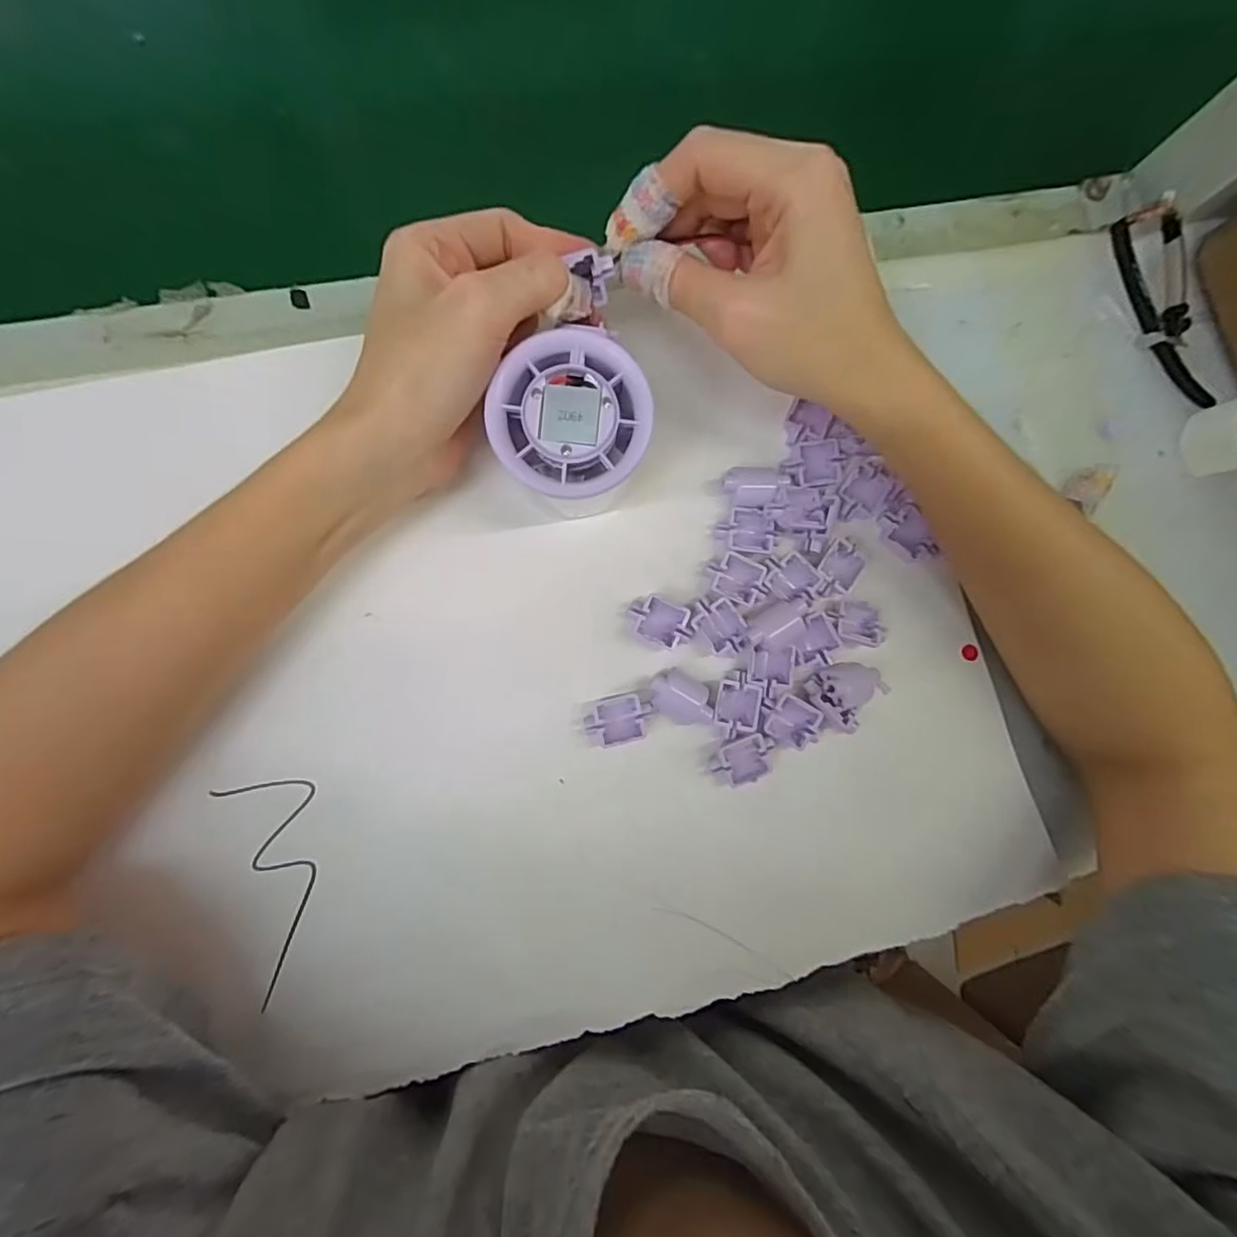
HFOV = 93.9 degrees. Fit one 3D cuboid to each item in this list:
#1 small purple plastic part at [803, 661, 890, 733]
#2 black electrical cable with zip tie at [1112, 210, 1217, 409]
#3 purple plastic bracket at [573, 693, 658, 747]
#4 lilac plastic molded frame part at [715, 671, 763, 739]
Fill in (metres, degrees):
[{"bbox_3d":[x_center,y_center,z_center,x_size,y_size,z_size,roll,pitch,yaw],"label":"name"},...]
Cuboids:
[{"bbox_3d":[0.102,0.032,0.257,0.033,0.020,0.028,-40,91,-8],"label":"small purple plastic part"},{"bbox_3d":[0.276,-0.153,0.292,0.030,0.013,0.097,-15,88,-7],"label":"black electrical cable with zip tie"},{"bbox_3d":[0.000,0.044,0.249,0.033,0.011,0.020,-14,87,-7],"label":"purple plastic bracket"},{"bbox_3d":[0.052,0.038,0.253,0.020,0.008,0.027,16,84,-5],"label":"lilac plastic molded frame part"}]

